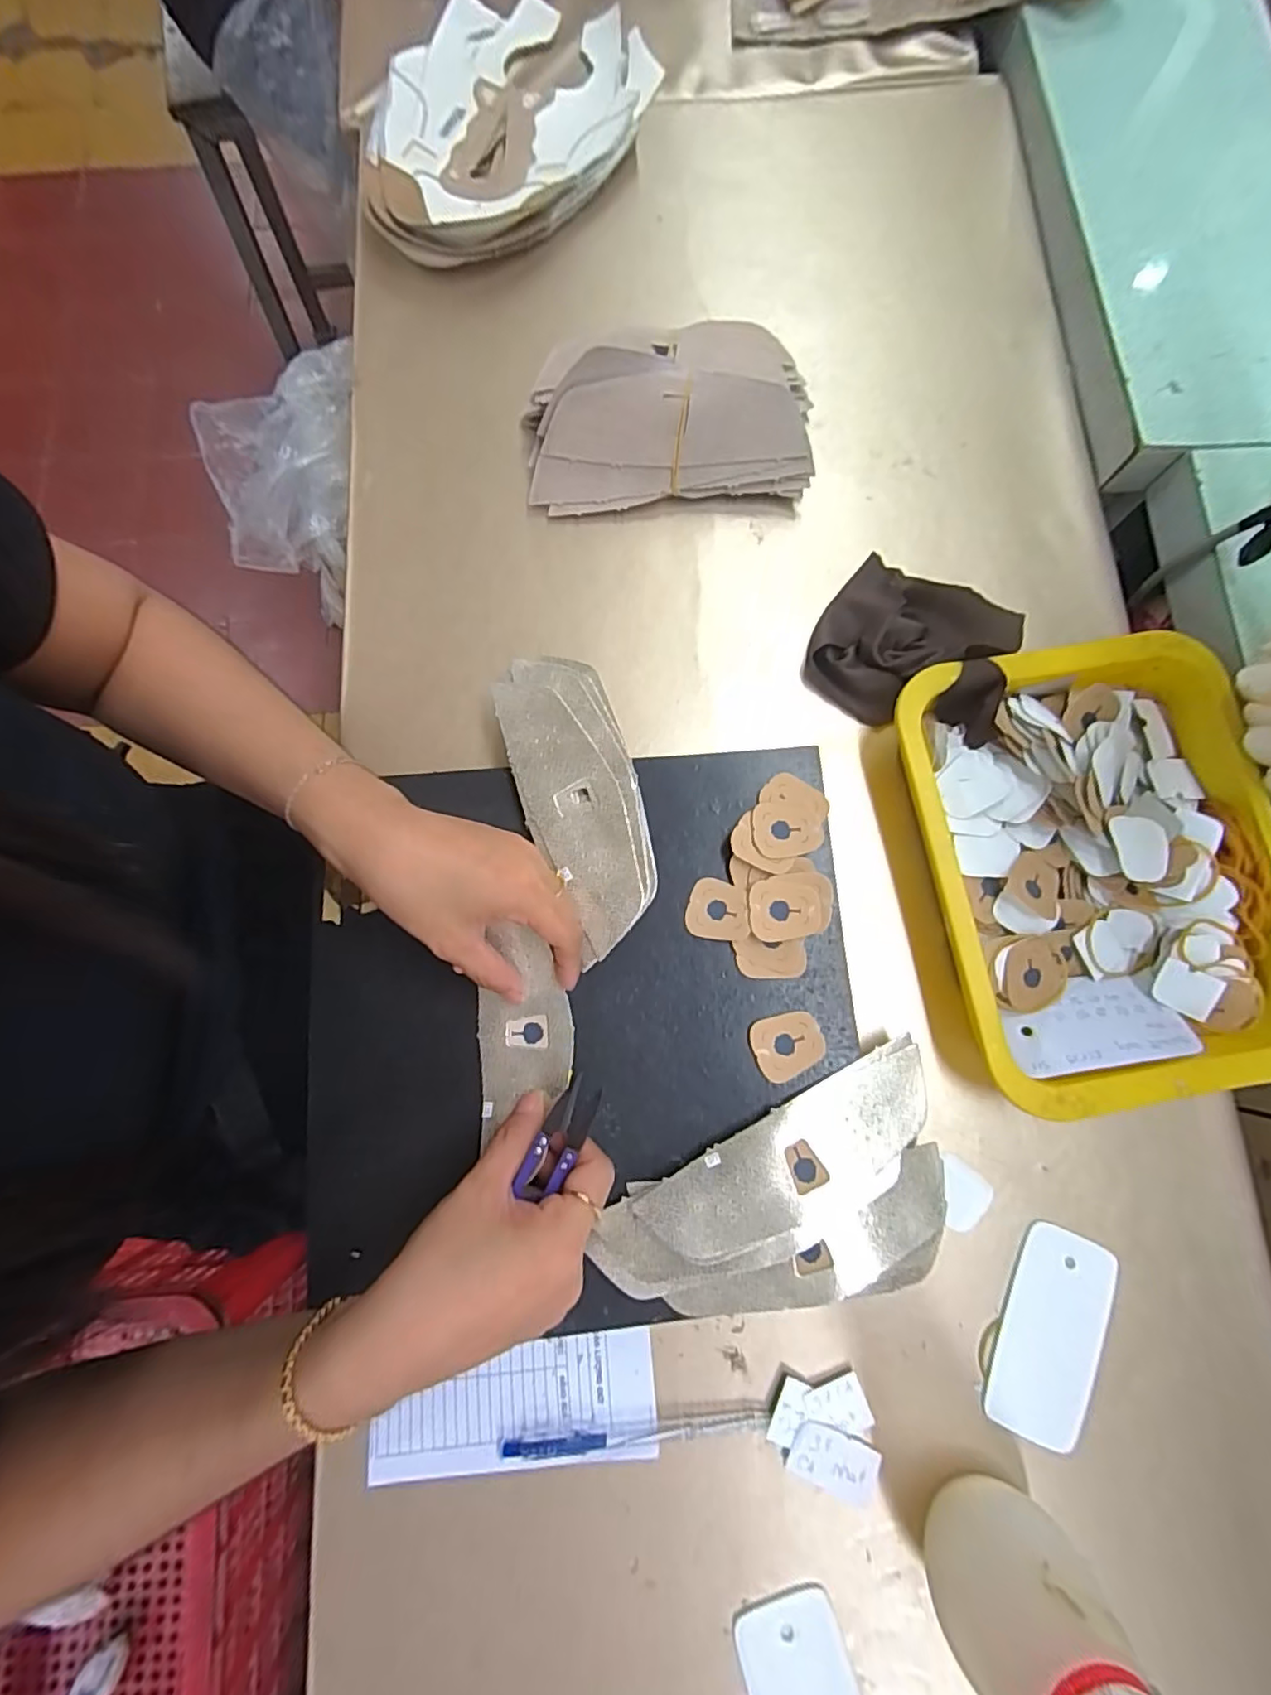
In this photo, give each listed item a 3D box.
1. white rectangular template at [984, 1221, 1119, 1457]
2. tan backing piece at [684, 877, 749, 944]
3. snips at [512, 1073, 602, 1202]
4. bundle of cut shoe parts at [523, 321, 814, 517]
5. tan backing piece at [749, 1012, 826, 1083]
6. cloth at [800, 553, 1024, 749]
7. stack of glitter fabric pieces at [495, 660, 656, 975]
[{"bbox_3d":[0.225,0.263,0.326,0.051,0.005,0.103,23,80,5],"label":"white rectangular template"},{"bbox_3d":[0.047,0.035,0.344,0.034,0.009,0.034,7,79,2],"label":"tan backing piece"},{"bbox_3d":[-0.037,0.142,0.297,0.021,0.009,0.057,29,79,8],"label":"snips"},{"bbox_3d":[0.020,-0.278,0.396,0.187,0.065,0.079,-3,79,0],"label":"bundle of cut shoe parts"},{"bbox_3d":[0.085,0.109,0.333,0.038,0.004,0.032,-18,80,-3],"label":"tan backing piece"},{"bbox_3d":[0.178,-0.130,0.382,0.116,0.041,0.103,28,81,6],"label":"cloth"},{"bbox_3d":[-0.033,-0.030,0.350,0.066,0.009,0.179,-16,79,-1],"label":"stack of glitter fabric pieces"}]

